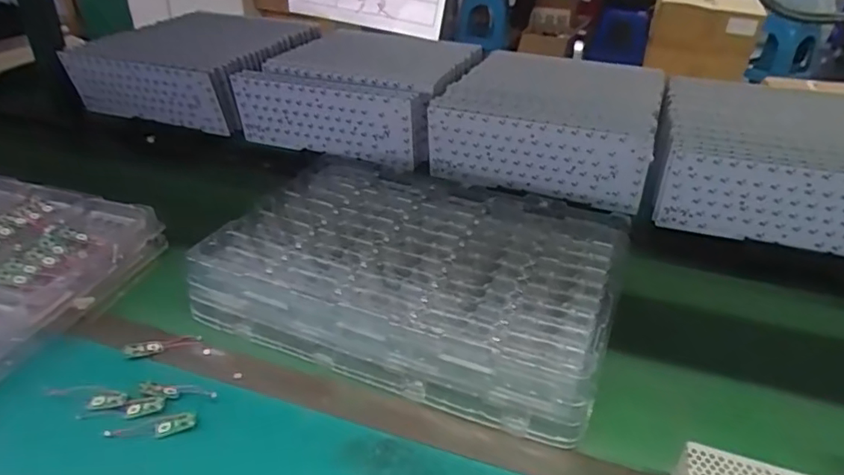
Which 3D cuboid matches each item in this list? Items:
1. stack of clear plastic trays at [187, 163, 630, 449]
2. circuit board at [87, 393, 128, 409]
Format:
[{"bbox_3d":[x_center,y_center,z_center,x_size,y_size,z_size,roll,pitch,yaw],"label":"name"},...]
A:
[{"bbox_3d":[0.001,0.032,0.688,0.427,0.080,0.320,11,31,20],"label":"stack of clear plastic trays"},{"bbox_3d":[-0.295,0.153,0.548,0.034,0.004,0.015,-4,29,-6],"label":"circuit board"}]

